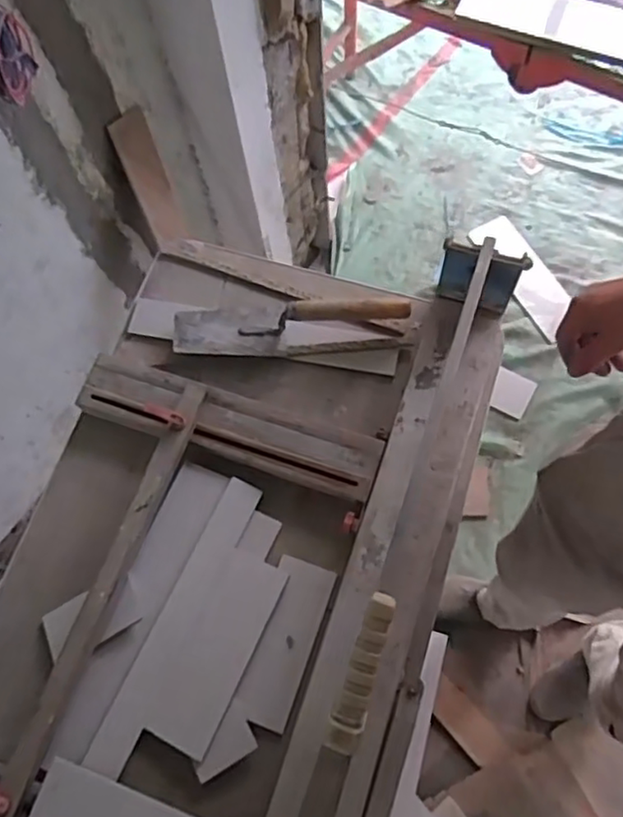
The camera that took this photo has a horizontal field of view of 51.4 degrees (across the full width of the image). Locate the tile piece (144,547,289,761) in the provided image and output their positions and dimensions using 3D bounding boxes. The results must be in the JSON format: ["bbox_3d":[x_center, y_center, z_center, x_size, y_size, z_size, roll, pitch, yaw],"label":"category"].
[{"bbox_3d":[-0.113,0.294,0.792,0.080,0.013,0.228,23,72,12],"label":"tile piece"}]

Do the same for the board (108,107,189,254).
[{"bbox_3d":[-0.293,-0.412,1.188,0.020,0.272,0.077,33,65,28],"label":"board"}]

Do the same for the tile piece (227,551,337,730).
[{"bbox_3d":[-0.033,0.284,0.792,0.069,0.010,0.193,17,71,10],"label":"tile piece"}]

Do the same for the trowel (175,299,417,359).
[{"bbox_3d":[-0.030,-0.122,0.923,0.330,0.072,0.095,0,69,4],"label":"trowel"}]

